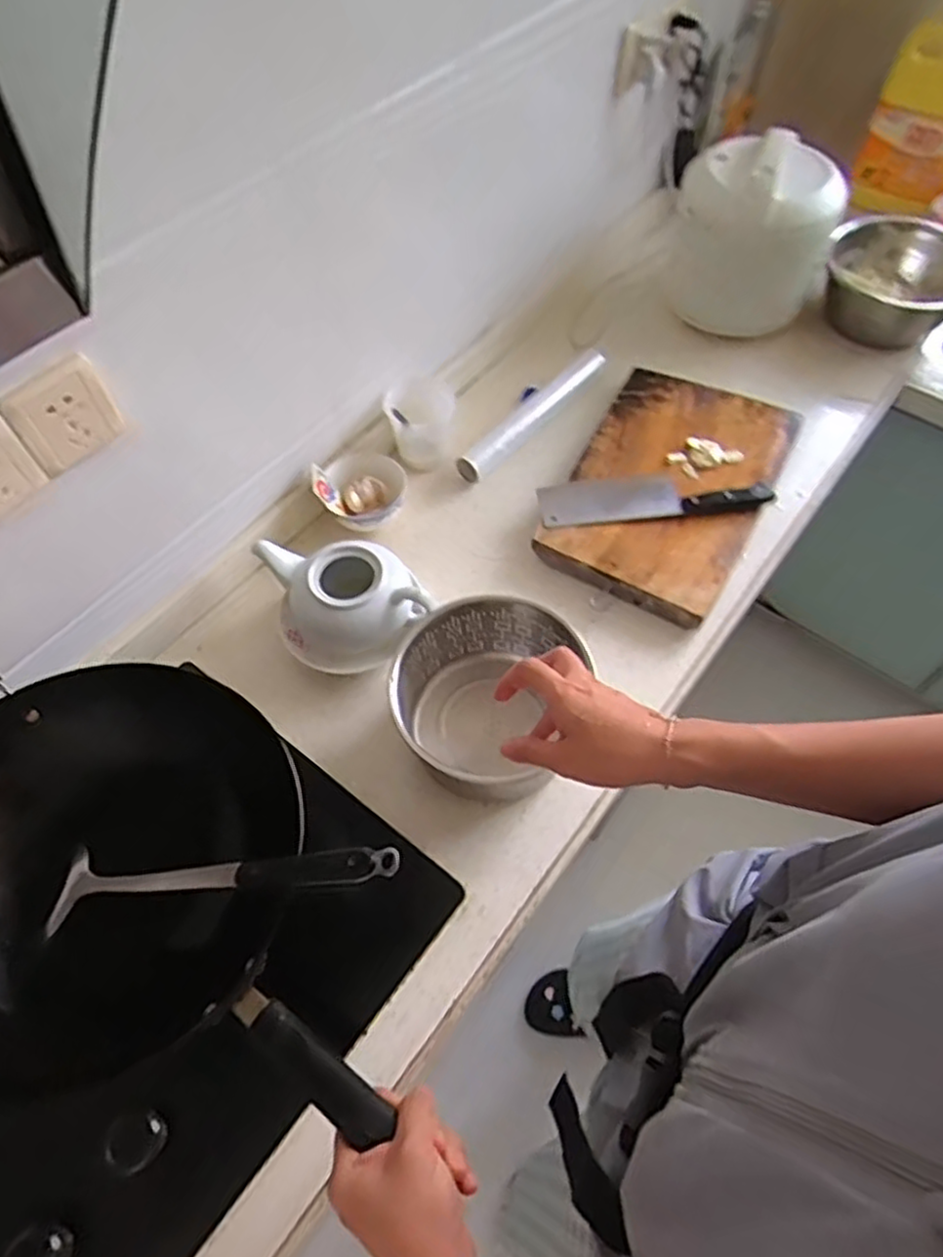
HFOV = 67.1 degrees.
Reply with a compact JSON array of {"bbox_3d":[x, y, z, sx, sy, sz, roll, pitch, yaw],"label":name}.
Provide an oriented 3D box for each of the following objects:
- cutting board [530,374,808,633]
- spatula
[{"bbox_3d":[0.270,-0.200,0.959,0.253,0.036,0.392,23,62,15],"label":"cutting board"},{"bbox_3d":[-0.200,0.191,0.568,0.286,0.059,0.053,-5,58,-2],"label":"spatula"}]

